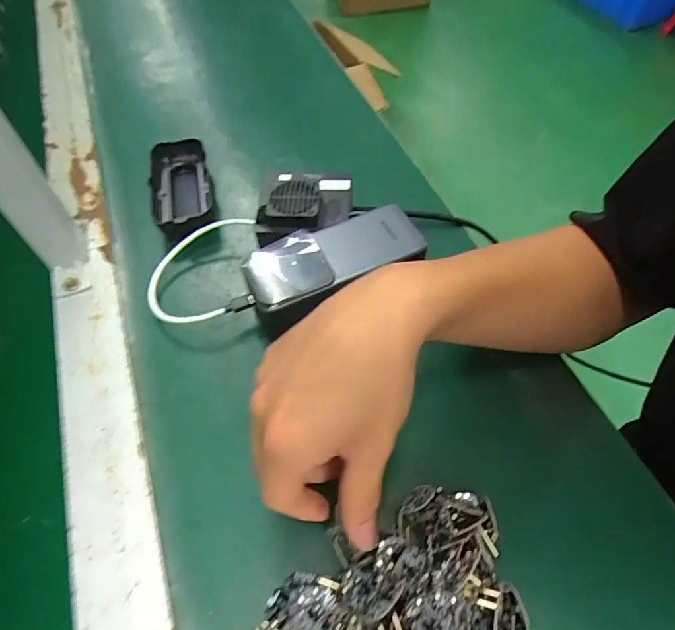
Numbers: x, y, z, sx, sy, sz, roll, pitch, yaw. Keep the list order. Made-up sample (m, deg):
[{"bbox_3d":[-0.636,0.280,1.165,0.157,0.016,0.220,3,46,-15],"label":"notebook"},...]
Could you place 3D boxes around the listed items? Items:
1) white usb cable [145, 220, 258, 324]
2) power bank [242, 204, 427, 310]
[{"bbox_3d":[-0.108,-0.033,0.367,0.088,0.028,0.093,-5,57,-2],"label":"white usb cable"},{"bbox_3d":[-0.003,-0.042,0.337,0.126,0.024,0.051,-19,59,-10],"label":"power bank"}]

